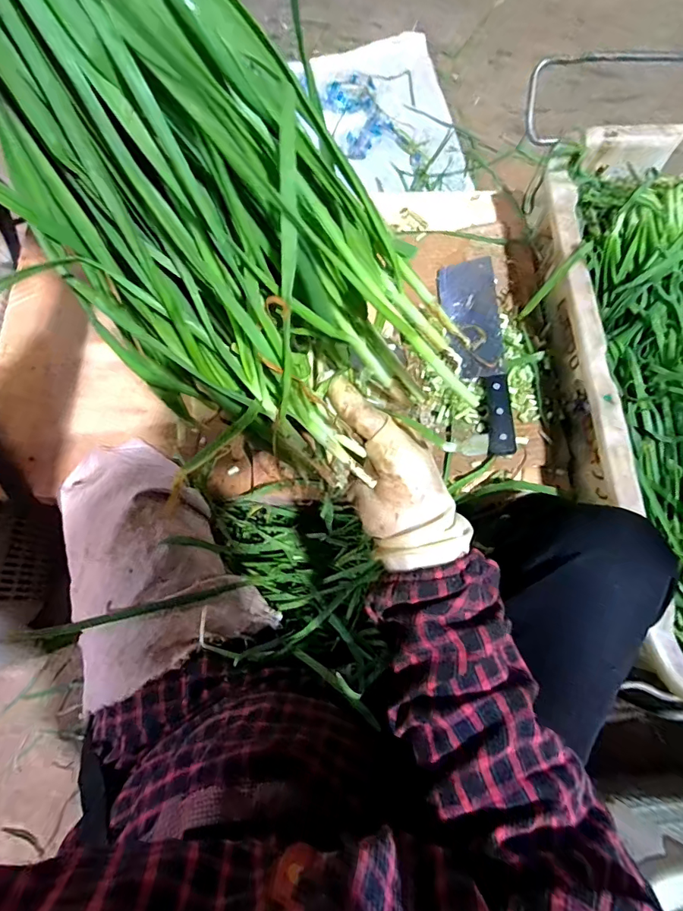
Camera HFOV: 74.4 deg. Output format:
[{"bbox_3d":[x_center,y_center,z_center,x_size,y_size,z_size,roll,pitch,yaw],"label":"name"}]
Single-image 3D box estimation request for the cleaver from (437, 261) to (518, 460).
[{"bbox_3d":[0.171,-0.130,0.565,0.067,0.013,0.270,-12,71,23],"label":"cleaver"}]

